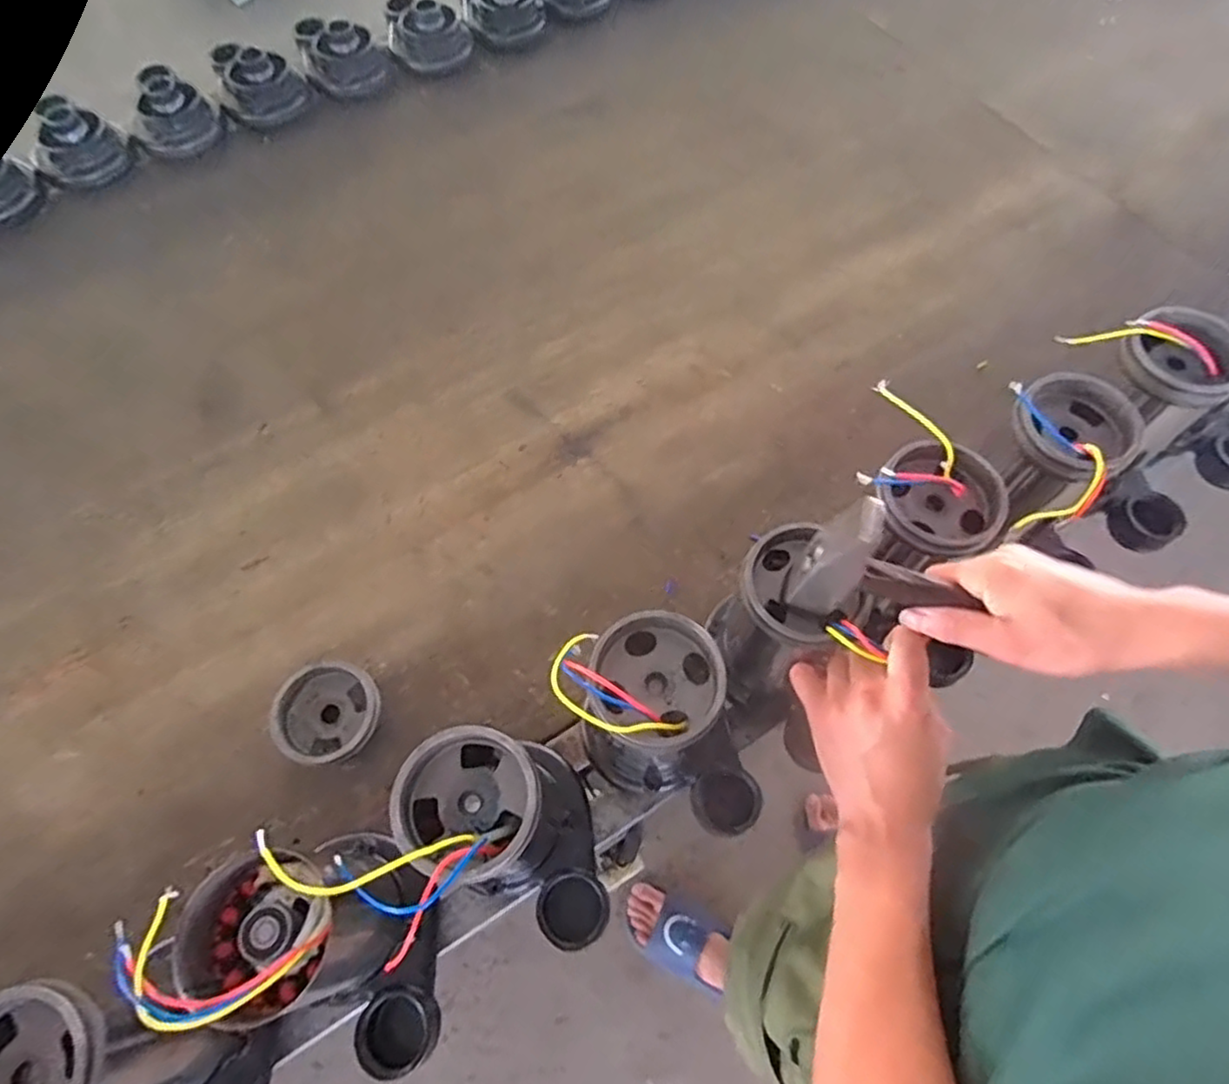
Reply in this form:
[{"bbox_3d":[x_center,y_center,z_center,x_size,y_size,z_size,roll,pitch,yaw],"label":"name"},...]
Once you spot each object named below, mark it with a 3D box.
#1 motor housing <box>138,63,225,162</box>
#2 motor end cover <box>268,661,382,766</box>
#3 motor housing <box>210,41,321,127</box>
[{"bbox_3d":[-0.612,-0.595,0.948,0.101,0.081,0.097,2,66,0],"label":"motor housing"},{"bbox_3d":[-0.257,0.153,0.605,0.087,0.032,0.087,28,69,11],"label":"motor end cover"},{"bbox_3d":[-0.514,-0.676,0.977,0.131,0.067,0.135,-23,69,-10],"label":"motor housing"}]

